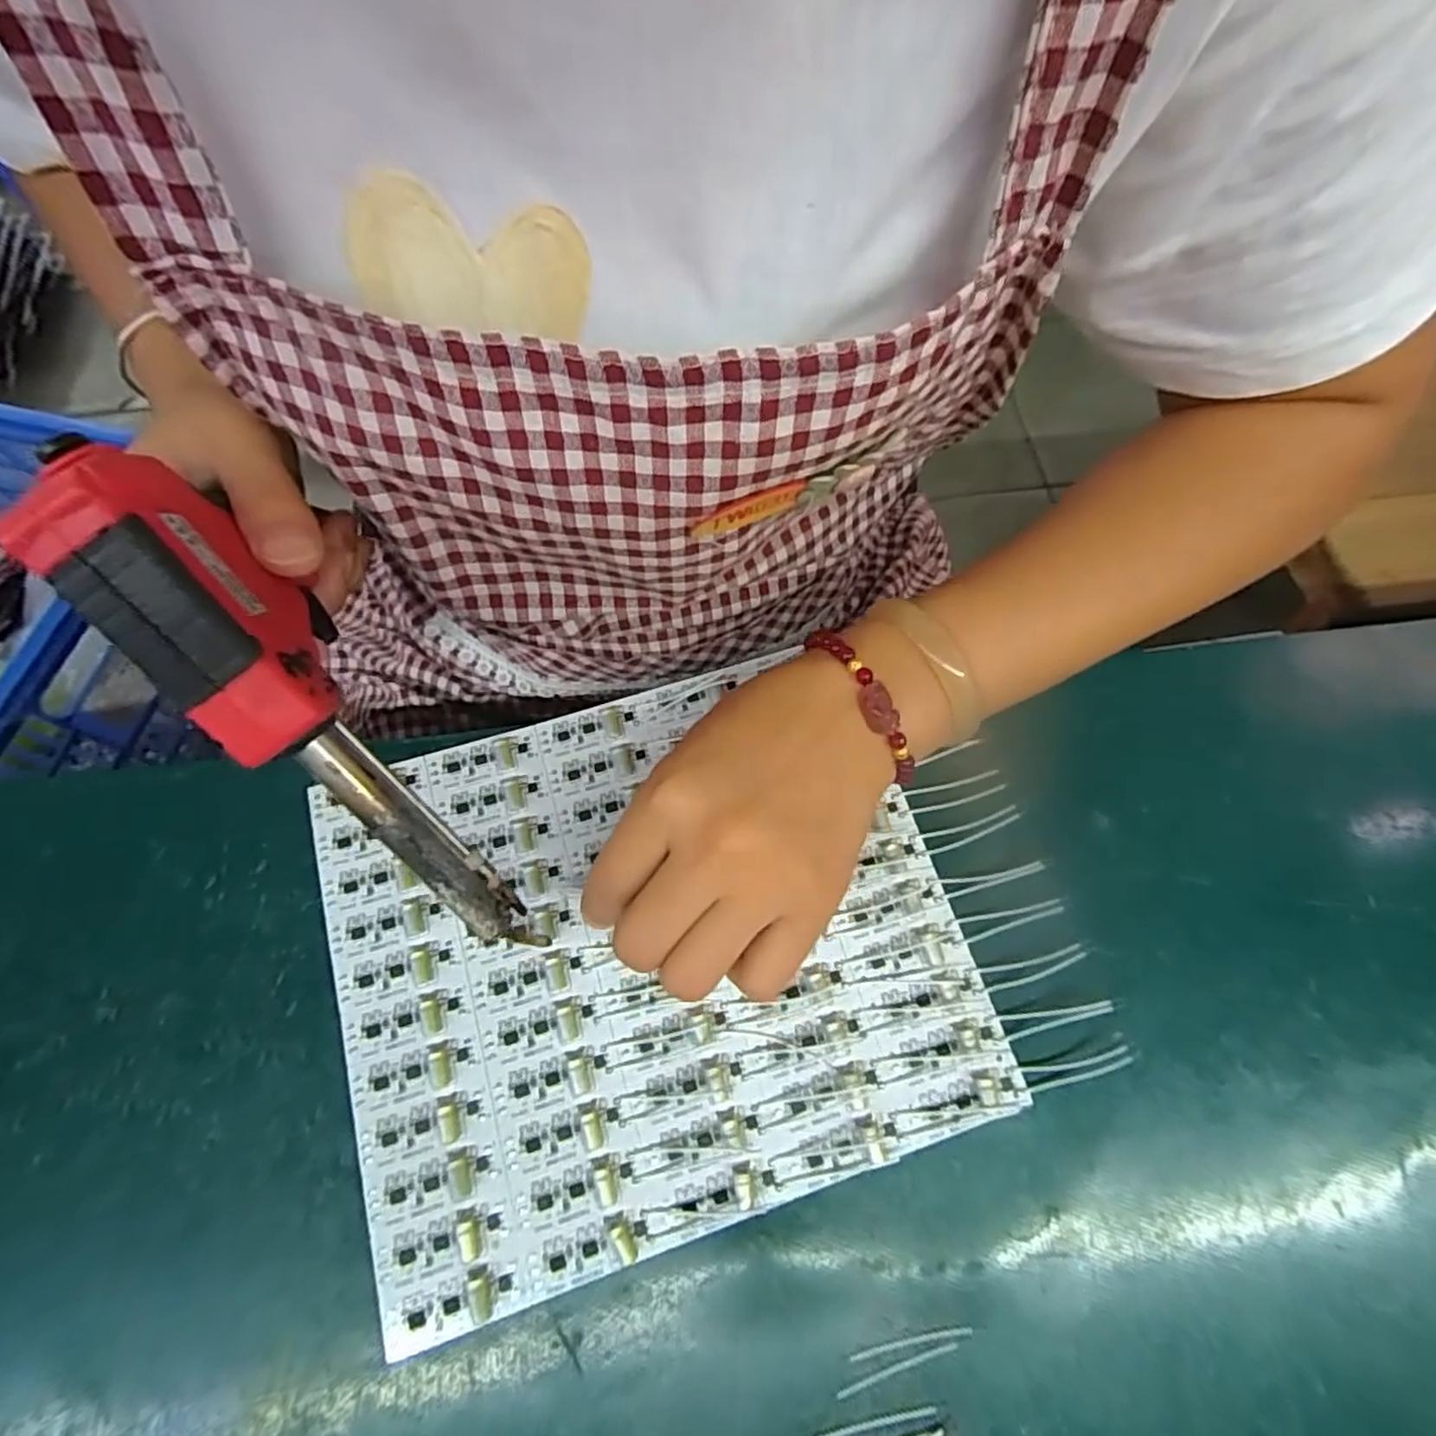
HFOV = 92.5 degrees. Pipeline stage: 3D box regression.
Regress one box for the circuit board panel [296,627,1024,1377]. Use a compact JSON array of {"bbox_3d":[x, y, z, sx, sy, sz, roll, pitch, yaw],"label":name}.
[{"bbox_3d":[-0.027,0.086,0.266,0.231,0.007,0.194,-16,71,-7],"label":"circuit board panel"}]

